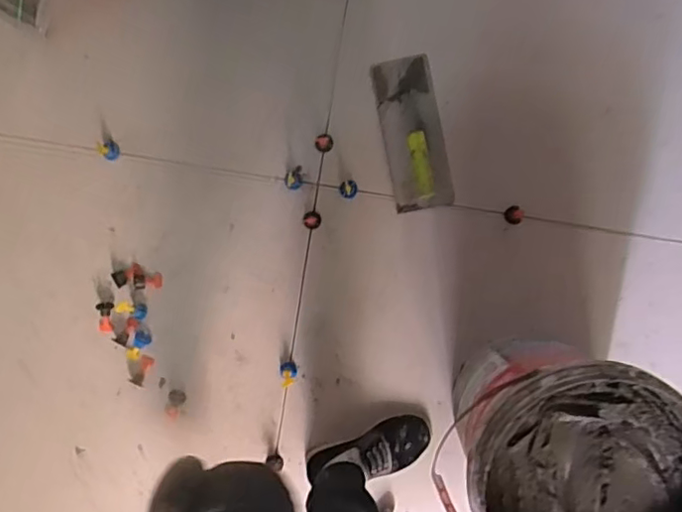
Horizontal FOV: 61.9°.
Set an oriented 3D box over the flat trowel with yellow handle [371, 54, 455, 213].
[{"bbox_3d":[0.127,-0.216,0.994,0.105,0.084,0.267,-11,93,4],"label":"flat trowel with yellow handle"}]

